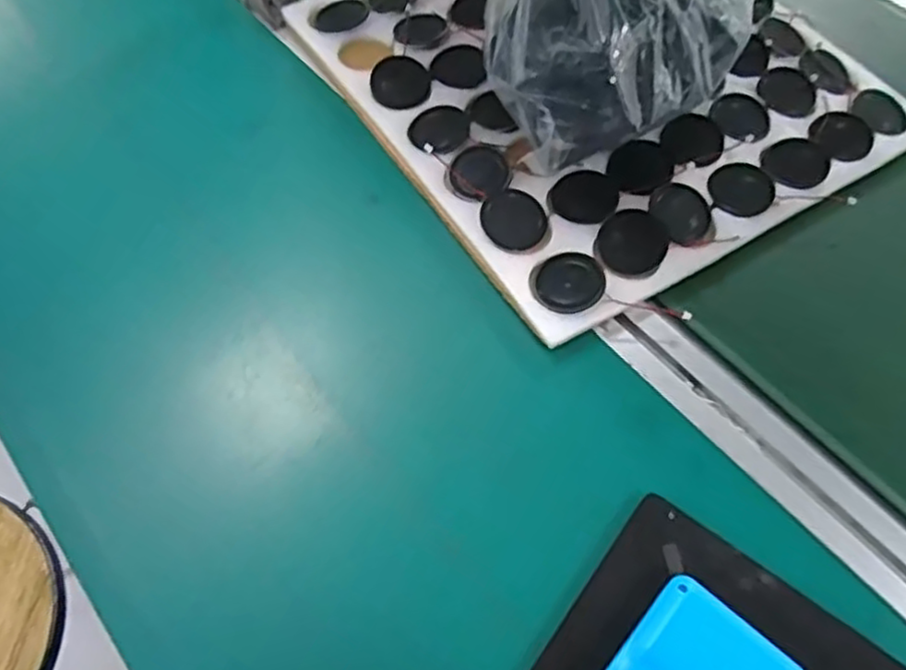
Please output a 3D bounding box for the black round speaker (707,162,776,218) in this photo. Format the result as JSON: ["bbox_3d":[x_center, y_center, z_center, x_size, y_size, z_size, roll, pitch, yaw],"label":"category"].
[{"bbox_3d":[0.194,-0.099,0.472,0.042,0.005,0.048,26,62,13],"label":"black round speaker"}]

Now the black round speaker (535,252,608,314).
[{"bbox_3d":[0.071,-0.033,0.422,0.040,0.008,0.039,1,59,-1],"label":"black round speaker"}]

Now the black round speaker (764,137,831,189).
[{"bbox_3d":[0.237,-0.120,0.483,0.051,0.006,0.041,-37,67,-21],"label":"black round speaker"}]

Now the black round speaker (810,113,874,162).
[{"bbox_3d":[0.277,-0.143,0.501,0.041,0.006,0.041,1,59,-1],"label":"black round speaker"}]

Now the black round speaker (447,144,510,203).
[{"bbox_3d":[0.019,-0.110,0.466,0.040,0.006,0.046,22,61,11],"label":"black round speaker"}]

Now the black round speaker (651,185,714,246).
[{"bbox_3d":[0.152,-0.080,0.458,0.042,0.007,0.043,1,59,-1],"label":"black round speaker"}]

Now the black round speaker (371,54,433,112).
[{"bbox_3d":[-0.037,-0.186,0.514,0.043,0.006,0.051,3,58,-2],"label":"black round speaker"}]

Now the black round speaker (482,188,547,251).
[{"bbox_3d":[0.039,-0.073,0.446,0.041,0.014,0.039,2,58,-3],"label":"black round speaker"}]

